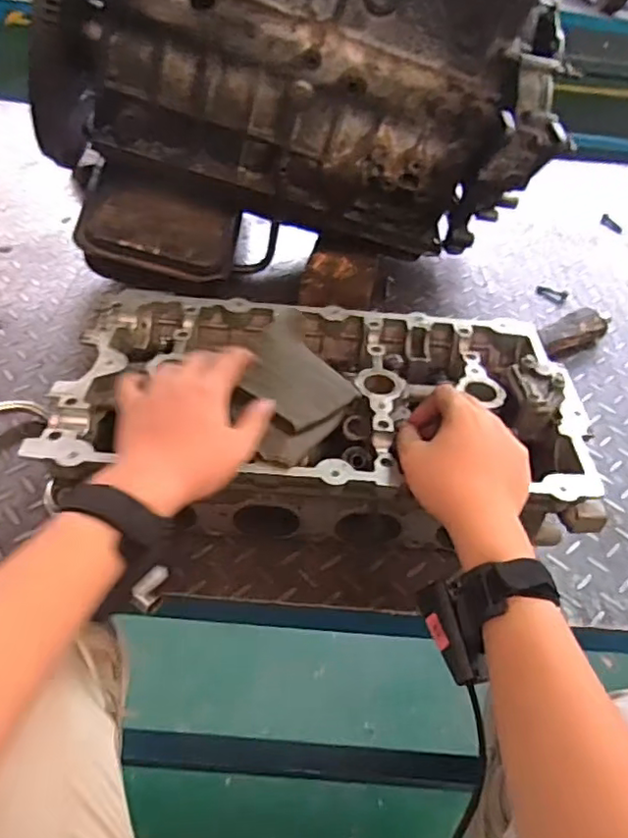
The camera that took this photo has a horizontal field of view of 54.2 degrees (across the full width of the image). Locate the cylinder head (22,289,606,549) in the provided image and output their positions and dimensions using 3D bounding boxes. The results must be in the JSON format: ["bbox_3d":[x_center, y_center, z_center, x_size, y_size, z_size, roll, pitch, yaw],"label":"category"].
[{"bbox_3d":[0.007,0.001,0.575,0.441,0.131,0.232,3,45,-3],"label":"cylinder head"}]

